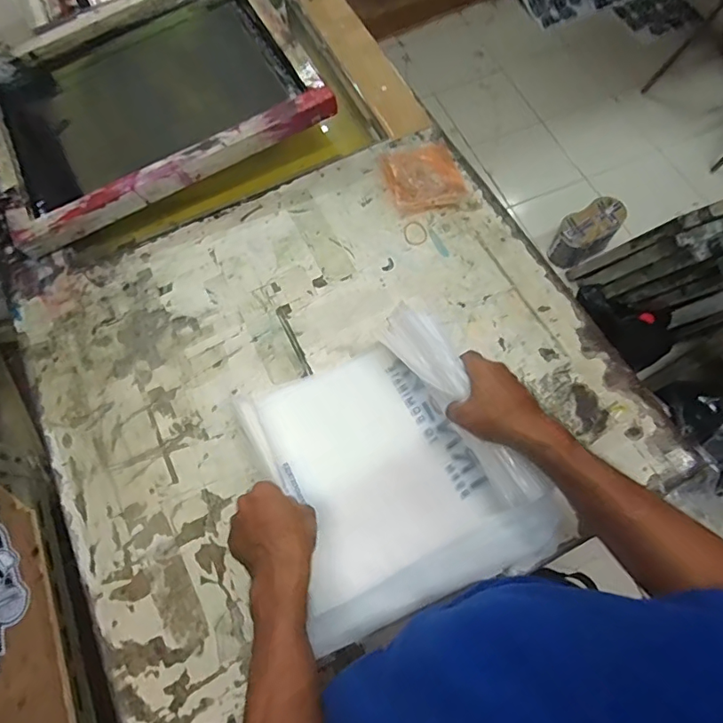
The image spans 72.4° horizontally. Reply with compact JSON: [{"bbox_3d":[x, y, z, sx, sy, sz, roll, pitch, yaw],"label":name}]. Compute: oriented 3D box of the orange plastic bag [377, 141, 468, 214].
[{"bbox_3d":[0.094,-0.281,0.751,0.111,0.021,0.112,-16,68,-4],"label":"orange plastic bag"}]

